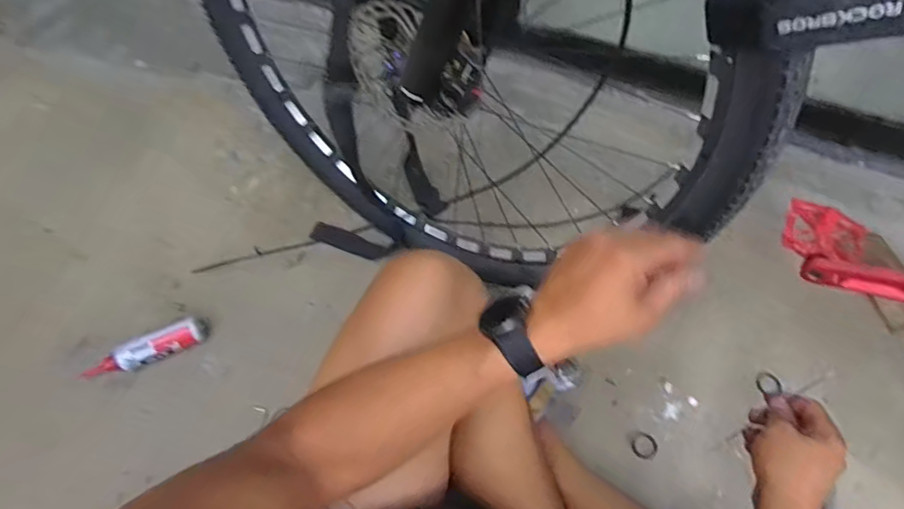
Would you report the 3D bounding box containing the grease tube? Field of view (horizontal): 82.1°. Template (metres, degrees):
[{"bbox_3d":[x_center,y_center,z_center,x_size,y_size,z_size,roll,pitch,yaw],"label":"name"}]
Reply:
[{"bbox_3d":[-0.453,0.144,0.769,0.174,0.034,0.031,-24,65,-12],"label":"grease tube"}]

